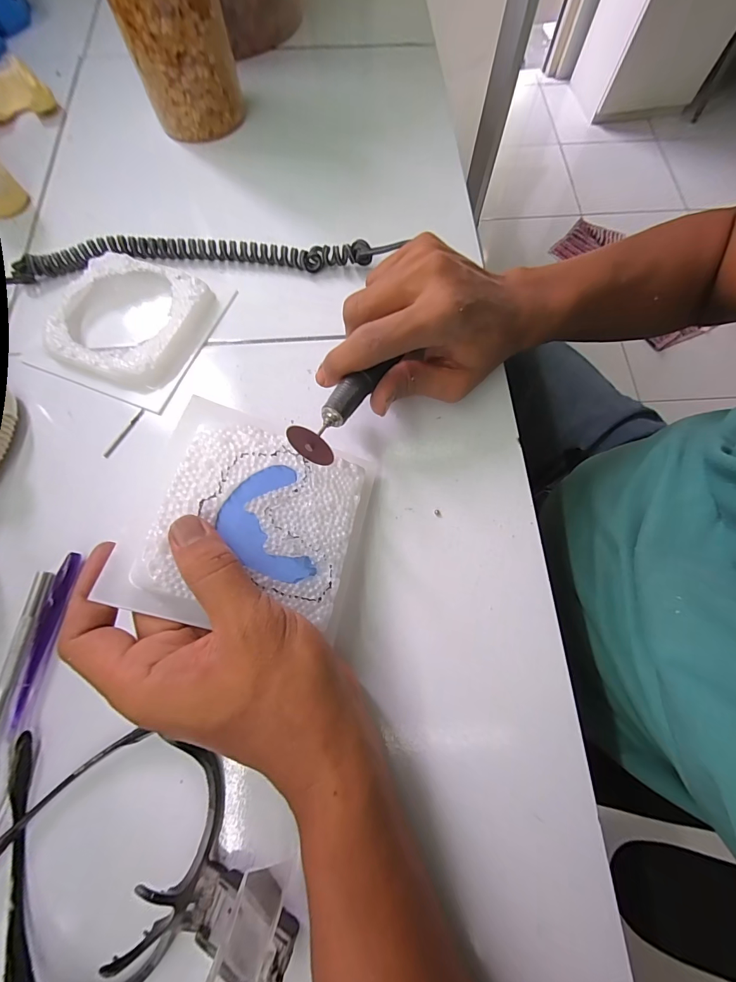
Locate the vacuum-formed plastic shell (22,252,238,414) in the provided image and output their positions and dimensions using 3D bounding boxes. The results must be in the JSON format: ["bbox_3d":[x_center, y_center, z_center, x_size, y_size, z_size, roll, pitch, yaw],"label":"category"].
[{"bbox_3d":[-0.193,-0.138,0.299,0.128,0.017,0.125,21,73,6],"label":"vacuum-formed plastic shell"}]

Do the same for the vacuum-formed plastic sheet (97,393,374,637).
[{"bbox_3d":[-0.063,0.016,0.221,0.127,0.027,0.117,16,67,-14],"label":"vacuum-formed plastic sheet"}]

